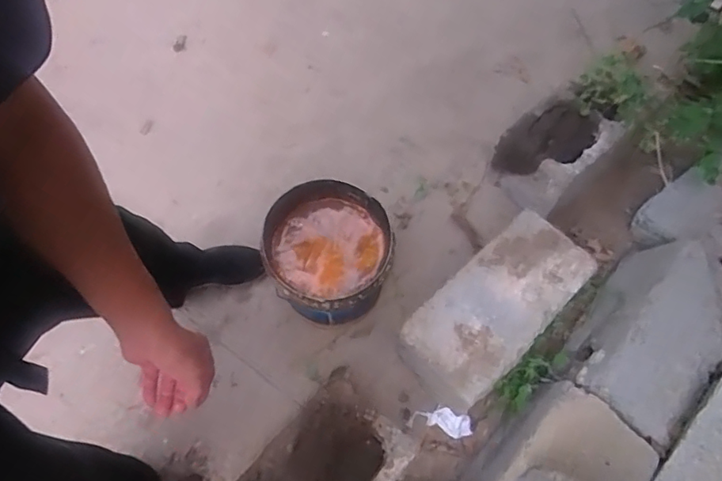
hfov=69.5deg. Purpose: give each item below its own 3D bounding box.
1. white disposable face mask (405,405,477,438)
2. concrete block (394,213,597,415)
[{"bbox_3d":[0.168,0.372,1.076,0.134,0.014,0.053,6,64,22],"label":"white disposable face mask"},{"bbox_3d":[0.267,0.144,1.066,0.380,0.184,0.191,-42,73,-16],"label":"concrete block"}]

